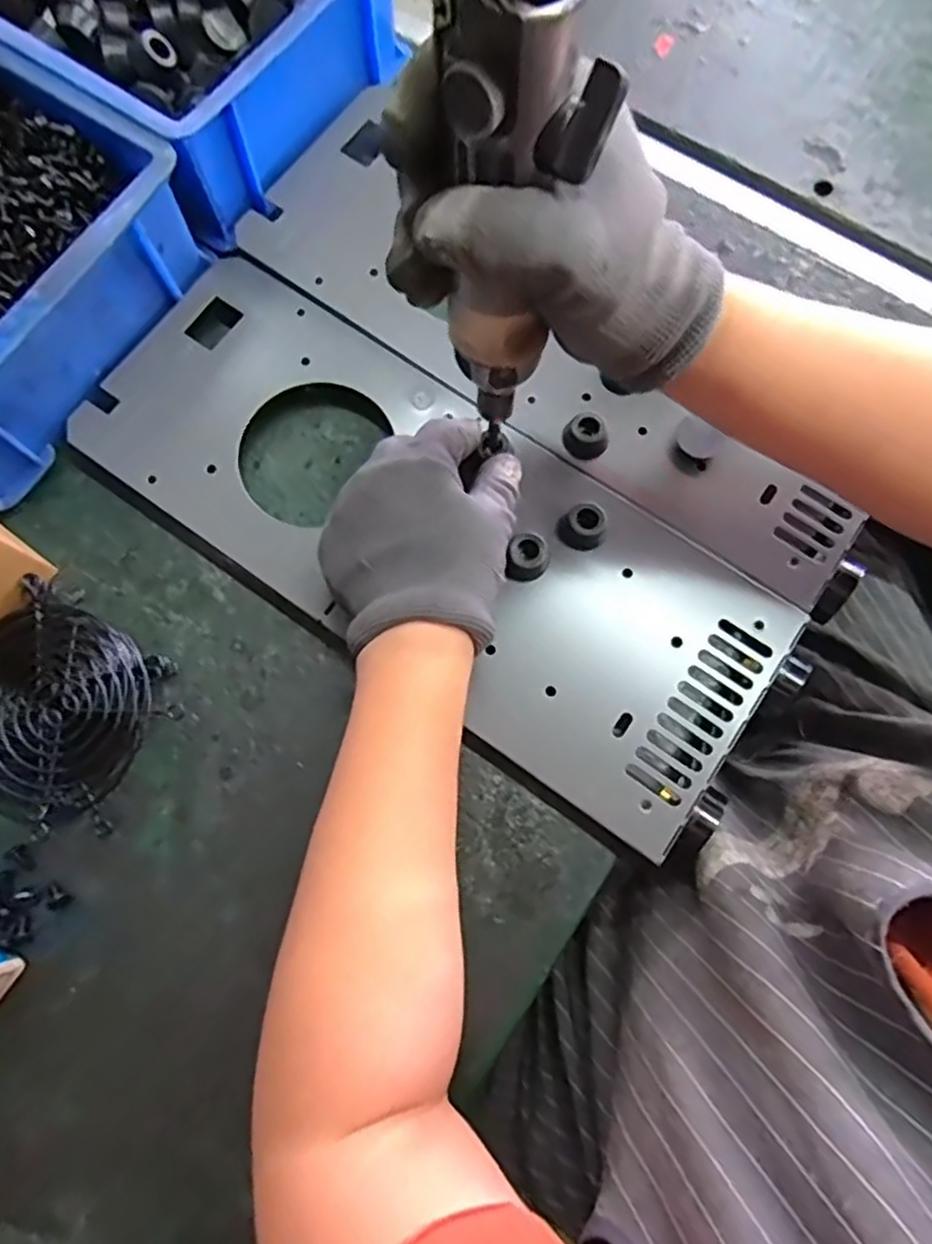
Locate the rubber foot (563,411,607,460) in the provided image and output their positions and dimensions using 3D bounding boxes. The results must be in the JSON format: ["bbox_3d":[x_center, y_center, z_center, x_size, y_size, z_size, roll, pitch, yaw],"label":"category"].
[{"bbox_3d":[0.066,-0.102,0.378,0.024,0.011,0.022,0,77,0],"label":"rubber foot"}]

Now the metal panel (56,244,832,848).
[{"bbox_3d":[-0.023,-0.054,0.368,0.384,0.014,0.150,35,79,8],"label":"metal panel"}]

